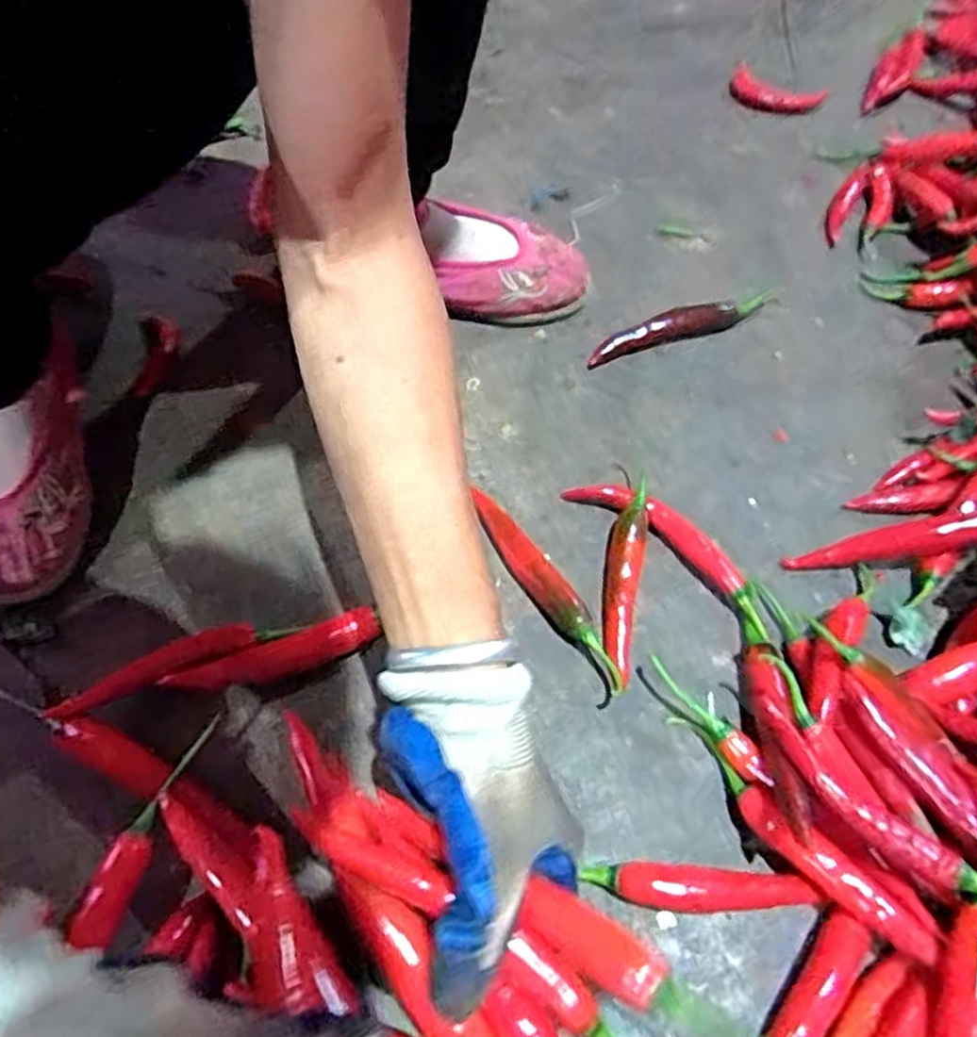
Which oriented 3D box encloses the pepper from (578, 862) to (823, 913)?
[{"bbox_3d":[0.100,0.177,0.353,0.106,0.017,0.019,1,58,0],"label":"pepper"}]

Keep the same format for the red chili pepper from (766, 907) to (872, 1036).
[{"bbox_3d":[0.137,0.227,0.322,0.022,0.019,0.109,31,63,18],"label":"red chili pepper"}]

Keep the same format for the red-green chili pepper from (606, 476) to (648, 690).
[{"bbox_3d":[0.081,0.036,0.438,0.019,0.019,0.124,10,59,6],"label":"red-green chili pepper"}]

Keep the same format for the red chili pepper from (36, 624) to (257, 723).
[{"bbox_3d":[-0.185,0.084,0.411,0.112,0.019,0.021,-21,61,-13],"label":"red chili pepper"}]

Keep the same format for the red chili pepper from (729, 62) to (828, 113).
[{"bbox_3d":[0.275,-0.412,0.719,0.092,0.017,0.052,31,63,18],"label":"red chili pepper"}]

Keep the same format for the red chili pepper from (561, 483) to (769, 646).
[{"bbox_3d":[0.112,0.018,0.451,0.034,0.017,0.144,-39,66,-21],"label":"red chili pepper"}]

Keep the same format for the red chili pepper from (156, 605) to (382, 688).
[{"bbox_3d":[-0.121,0.077,0.411,0.116,0.023,0.015,-17,60,-10],"label":"red chili pepper"}]

